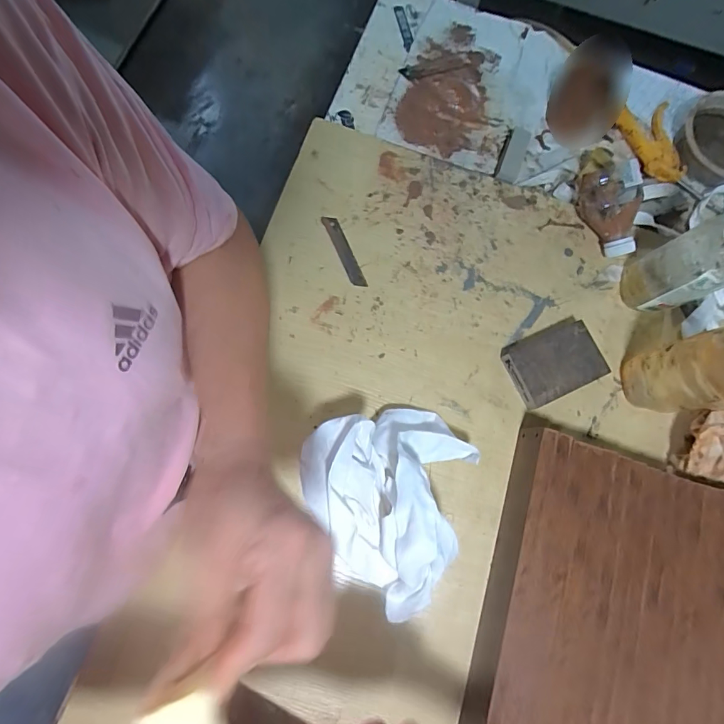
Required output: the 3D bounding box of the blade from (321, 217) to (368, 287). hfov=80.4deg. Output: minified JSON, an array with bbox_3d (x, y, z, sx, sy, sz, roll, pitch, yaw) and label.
[{"bbox_3d":[-0.021,-0.136,0.527,0.019,0.004,0.100,-24,80,-6],"label":"blade"}]

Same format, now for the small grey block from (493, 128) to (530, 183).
[{"bbox_3d":[0.195,-0.264,0.551,0.029,0.012,0.081,22,79,3],"label":"small grey block"}]

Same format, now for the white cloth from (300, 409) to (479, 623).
[{"bbox_3d":[0.017,0.125,0.417,0.153,0.120,0.175,18,79,2],"label":"white cloth"}]

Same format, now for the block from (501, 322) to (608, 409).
[{"bbox_3d":[0.220,0.001,0.495,0.098,0.028,0.075,-24,80,-6],"label":"block"}]

